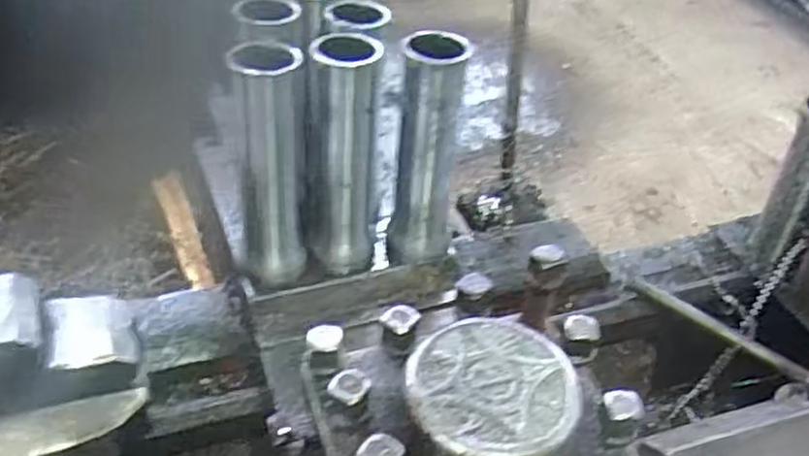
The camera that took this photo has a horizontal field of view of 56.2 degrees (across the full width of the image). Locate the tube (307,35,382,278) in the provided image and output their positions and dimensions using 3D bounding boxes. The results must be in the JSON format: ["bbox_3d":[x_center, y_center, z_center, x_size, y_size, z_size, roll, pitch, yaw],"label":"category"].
[{"bbox_3d":[-0.048,-0.053,0.603,0.053,0.198,0.047,-5,42,-13],"label":"tube"}]

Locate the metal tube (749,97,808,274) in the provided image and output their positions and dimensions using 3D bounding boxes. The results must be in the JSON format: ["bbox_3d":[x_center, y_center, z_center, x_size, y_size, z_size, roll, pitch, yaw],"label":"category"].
[{"bbox_3d":[0.397,-0.042,0.756,0.062,0.175,0.061,-25,49,-31],"label":"metal tube"}]

